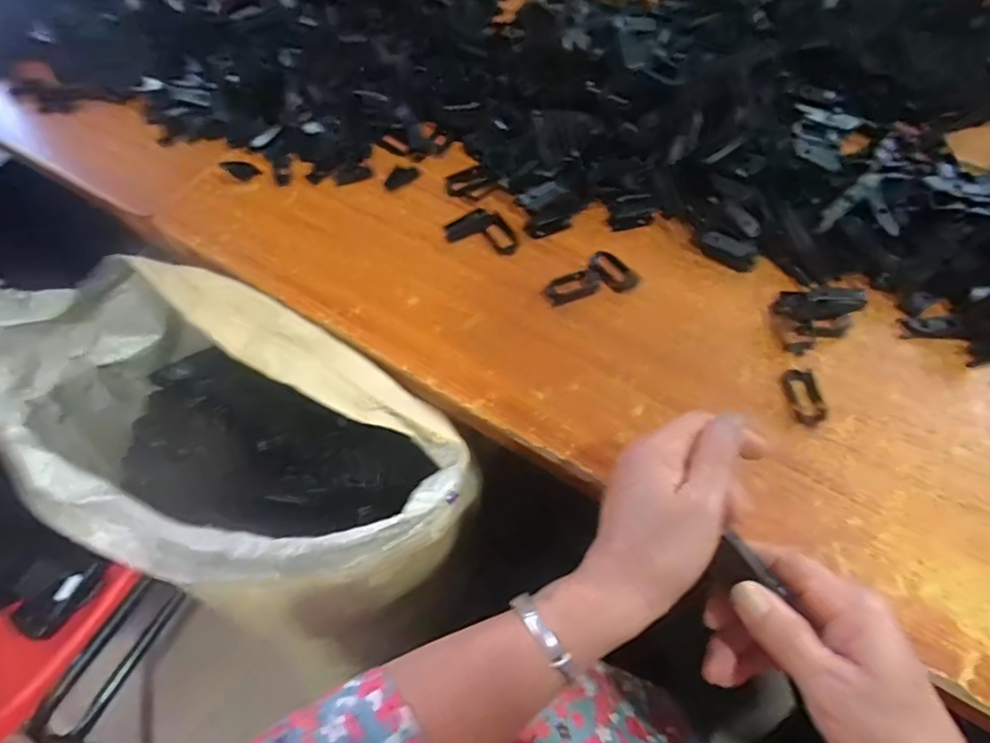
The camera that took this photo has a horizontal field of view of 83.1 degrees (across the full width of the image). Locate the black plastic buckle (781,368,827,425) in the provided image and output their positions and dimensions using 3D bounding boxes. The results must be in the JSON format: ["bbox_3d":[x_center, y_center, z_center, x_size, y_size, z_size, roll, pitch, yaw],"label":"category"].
[{"bbox_3d":[0.243,0.018,0.441,0.028,0.011,0.046,-9,60,-2],"label":"black plastic buckle"}]

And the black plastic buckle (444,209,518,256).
[{"bbox_3d":[-0.011,-0.135,0.529,0.071,0.008,0.042,17,62,12],"label":"black plastic buckle"}]

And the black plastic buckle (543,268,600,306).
[{"bbox_3d":[0.069,-0.078,0.499,0.051,0.009,0.029,-18,61,-7],"label":"black plastic buckle"}]

